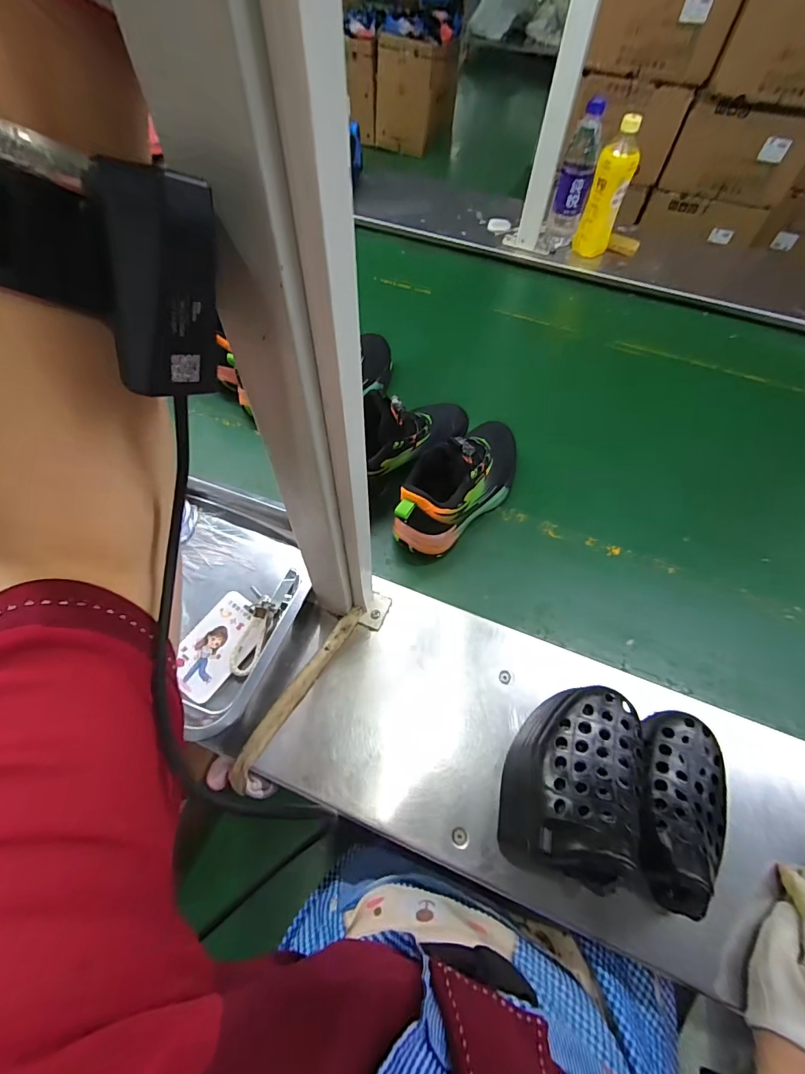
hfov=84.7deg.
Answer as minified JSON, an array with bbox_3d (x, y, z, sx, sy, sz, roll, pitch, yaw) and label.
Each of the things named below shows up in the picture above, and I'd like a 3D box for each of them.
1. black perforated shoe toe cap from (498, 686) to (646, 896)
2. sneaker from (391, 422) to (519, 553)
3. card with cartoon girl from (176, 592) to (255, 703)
[{"bbox_3d":[0.144,0.202,0.378,0.092,0.113,0.154,23,62,13],"label":"black perforated shoe toe cap"},{"bbox_3d":[0.083,-0.082,0.564,0.081,0.131,0.234,34,65,19],"label":"sneaker"},{"bbox_3d":[-0.204,0.116,0.484,0.065,0.007,0.112,25,65,12],"label":"card with cartoon girl"}]

